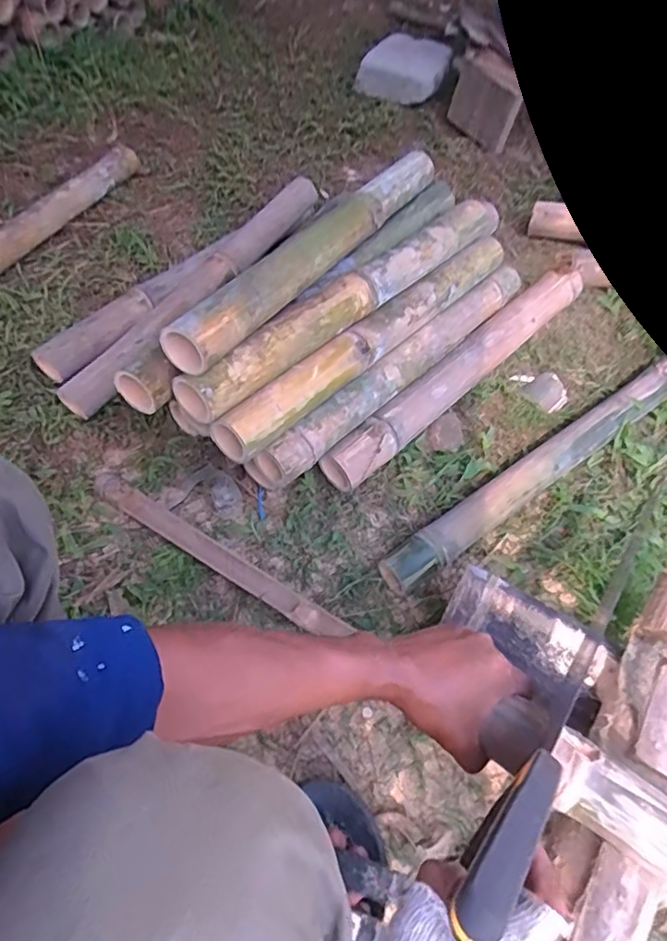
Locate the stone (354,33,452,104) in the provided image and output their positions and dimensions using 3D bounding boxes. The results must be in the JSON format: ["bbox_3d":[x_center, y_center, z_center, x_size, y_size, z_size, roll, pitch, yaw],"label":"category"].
[{"bbox_3d":[0.186,-1.070,1.566,0.236,0.117,0.144,11,53,3],"label":"stone"}]

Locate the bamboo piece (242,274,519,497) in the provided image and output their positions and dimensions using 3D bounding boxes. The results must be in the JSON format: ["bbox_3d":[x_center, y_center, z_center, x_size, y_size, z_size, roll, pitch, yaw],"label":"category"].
[{"bbox_3d":[0.117,-0.167,0.868,0.052,0.051,0.623,38,59,21],"label":"bamboo piece"}]

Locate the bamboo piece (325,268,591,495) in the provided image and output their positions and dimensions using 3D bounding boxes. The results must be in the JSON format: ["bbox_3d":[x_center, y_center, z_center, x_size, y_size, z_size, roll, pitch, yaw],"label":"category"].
[{"bbox_3d":[0.210,-0.162,0.929,0.064,0.075,0.604,40,59,22],"label":"bamboo piece"}]

